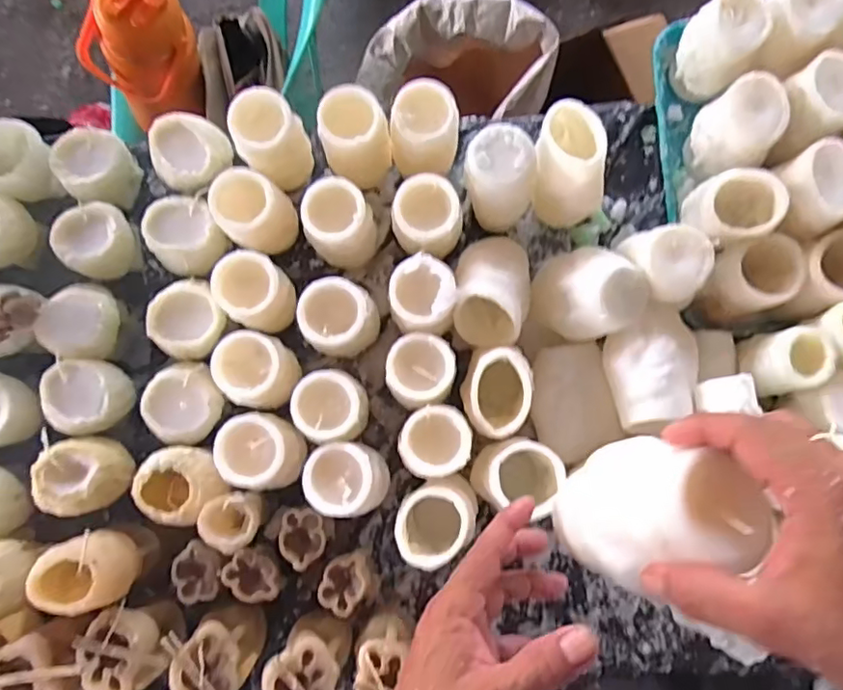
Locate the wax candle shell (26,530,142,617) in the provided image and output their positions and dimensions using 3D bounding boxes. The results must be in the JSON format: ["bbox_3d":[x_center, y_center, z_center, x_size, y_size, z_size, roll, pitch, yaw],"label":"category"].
[{"bbox_3d":[-0.295,0.201,0.510,0.069,0.057,0.064,0,82,1],"label":"wax candle shell"}]

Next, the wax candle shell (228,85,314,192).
[{"bbox_3d":[-0.142,-0.194,0.570,0.062,0.102,0.067,0,82,1],"label":"wax candle shell"}]

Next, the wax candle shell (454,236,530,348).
[{"bbox_3d":[0.072,-0.055,0.572,0.085,0.120,0.066,38,129,-14],"label":"wax candle shell"}]

